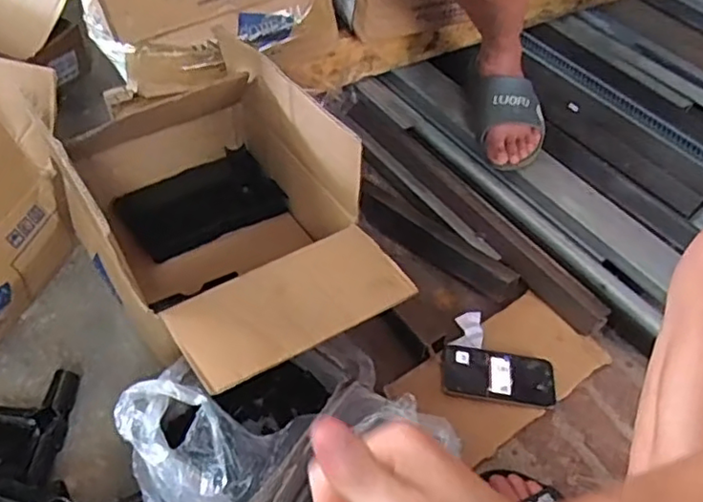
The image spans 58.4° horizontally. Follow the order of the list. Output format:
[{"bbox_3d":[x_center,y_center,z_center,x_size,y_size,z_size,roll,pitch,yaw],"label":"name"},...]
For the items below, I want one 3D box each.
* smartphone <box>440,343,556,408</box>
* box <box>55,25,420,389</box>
[{"bbox_3d":[0.191,0.159,0.817,0.145,0.014,0.073,7,49,2],"label":"smartphone"},{"bbox_3d":[-0.175,-0.045,0.816,0.296,0.236,0.489,-27,56,-24],"label":"box"}]

